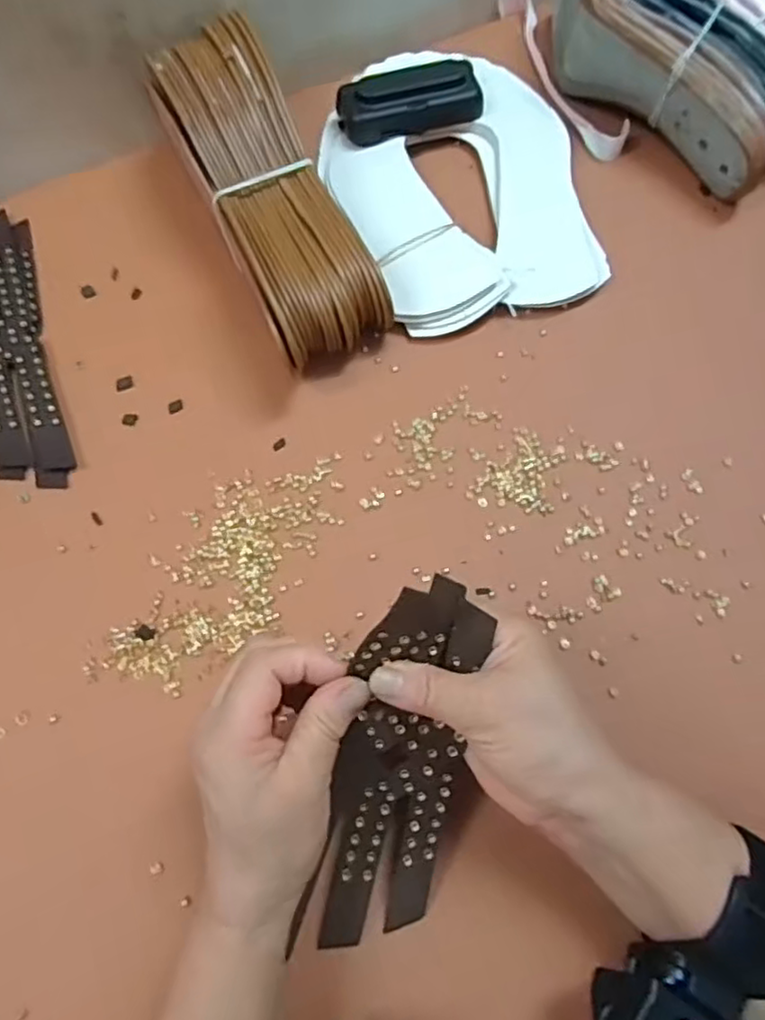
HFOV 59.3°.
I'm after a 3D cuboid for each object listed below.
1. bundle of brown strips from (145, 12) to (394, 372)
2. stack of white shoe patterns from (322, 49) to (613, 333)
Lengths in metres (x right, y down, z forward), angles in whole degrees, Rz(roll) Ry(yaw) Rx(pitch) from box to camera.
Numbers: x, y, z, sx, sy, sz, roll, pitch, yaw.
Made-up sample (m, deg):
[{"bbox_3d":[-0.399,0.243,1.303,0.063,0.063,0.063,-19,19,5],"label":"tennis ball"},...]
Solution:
[{"bbox_3d":[-0.080,-0.211,0.459,0.080,0.090,0.235,-26,71,-10],"label":"bundle of brown strips"},{"bbox_3d":[0.058,-0.239,0.502,0.182,0.032,0.224,-15,69,-6],"label":"stack of white shoe patterns"}]

